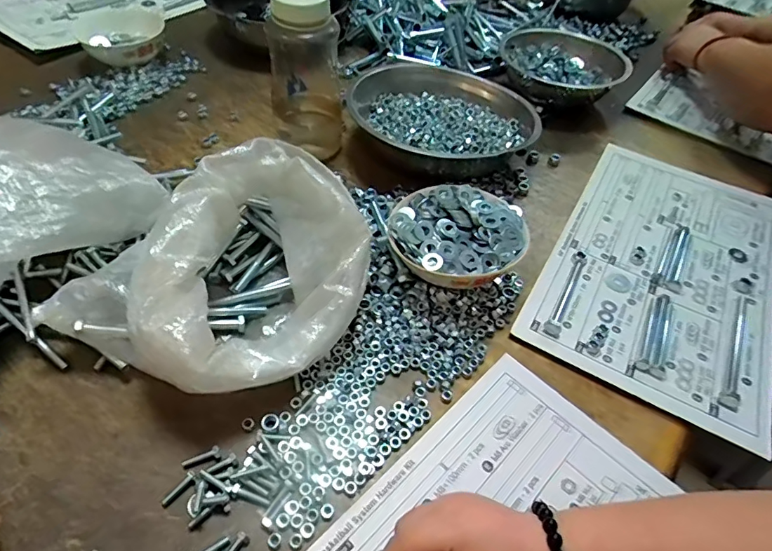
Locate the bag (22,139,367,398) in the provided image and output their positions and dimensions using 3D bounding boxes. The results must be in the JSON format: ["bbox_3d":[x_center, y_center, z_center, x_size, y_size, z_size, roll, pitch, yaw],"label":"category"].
[{"bbox_3d":[-0.129,-0.001,0.423,0.196,0.121,0.252,32,54,20],"label":"bag"}]

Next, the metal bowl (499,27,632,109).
[{"bbox_3d":[0.289,-0.340,0.777,0.186,0.055,0.195,3,49,-3],"label":"metal bowl"}]

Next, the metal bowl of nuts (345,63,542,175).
[{"bbox_3d":[0.070,-0.214,0.655,0.227,0.074,0.244,3,49,-3],"label":"metal bowl of nuts"}]

